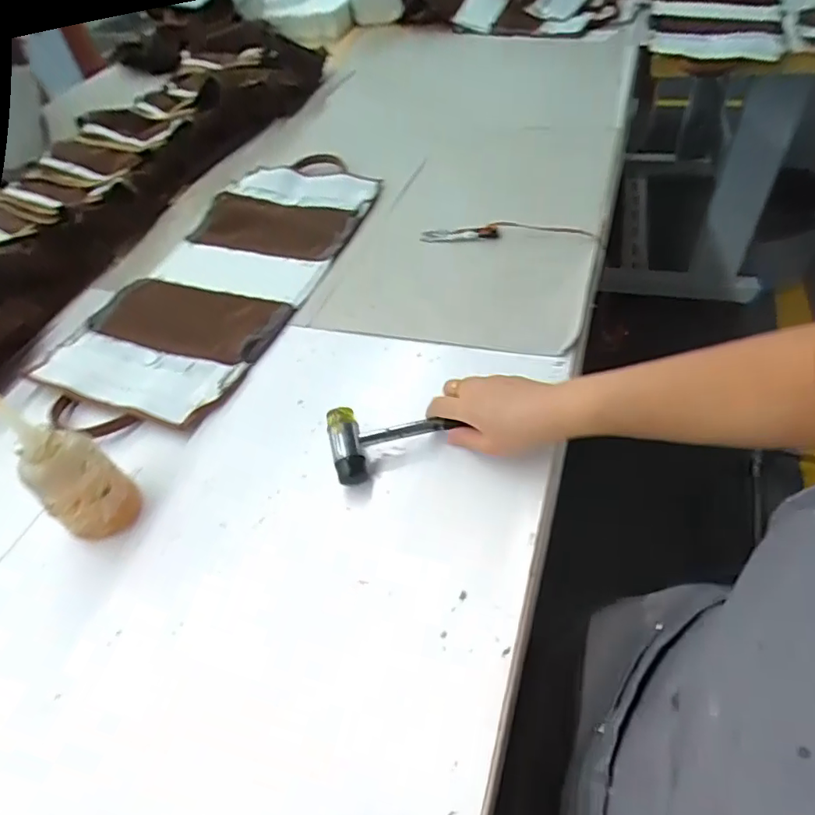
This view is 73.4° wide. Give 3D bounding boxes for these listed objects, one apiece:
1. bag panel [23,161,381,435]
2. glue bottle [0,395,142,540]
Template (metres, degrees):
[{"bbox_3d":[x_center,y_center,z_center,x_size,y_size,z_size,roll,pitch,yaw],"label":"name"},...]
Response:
[{"bbox_3d":[-0.239,-0.183,0.733,0.243,0.025,0.559,13,51,18],"label":"bag panel"},{"bbox_3d":[-0.275,0.050,0.445,0.051,0.147,0.055,-1,48,6],"label":"glue bottle"}]

